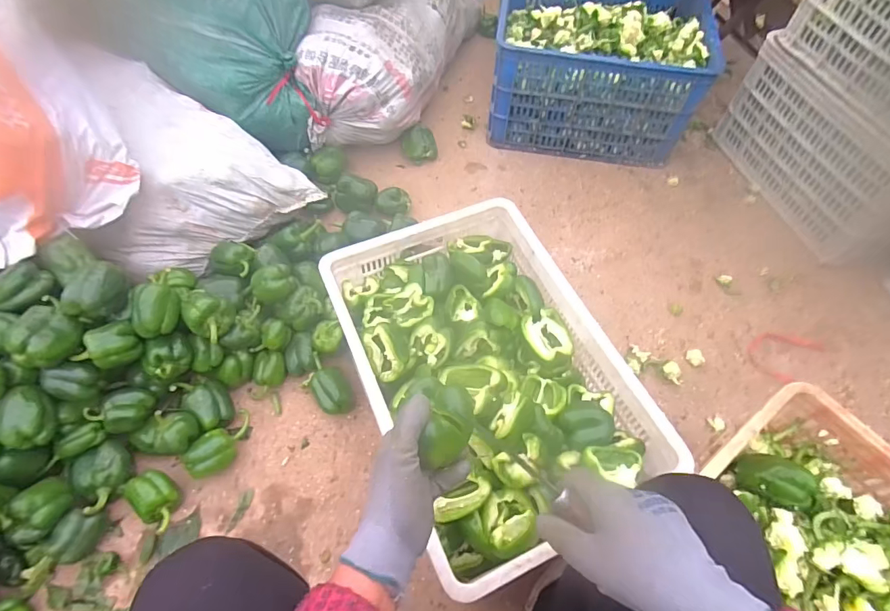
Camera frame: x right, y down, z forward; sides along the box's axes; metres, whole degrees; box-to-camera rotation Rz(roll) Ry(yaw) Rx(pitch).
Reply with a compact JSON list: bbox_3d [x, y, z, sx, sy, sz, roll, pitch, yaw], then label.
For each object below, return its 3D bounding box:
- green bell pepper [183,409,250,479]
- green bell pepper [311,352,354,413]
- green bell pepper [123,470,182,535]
[{"bbox_3d":[-0.396,0.249,0.828,0.057,0.068,0.128,36,64,18],"label":"green bell pepper"},{"bbox_3d":[-0.222,0.152,0.896,0.068,0.064,0.124,-24,63,-16],"label":"green bell pepper"},{"bbox_3d":[-0.484,0.321,0.777,0.092,0.078,0.067,39,65,19],"label":"green bell pepper"}]

